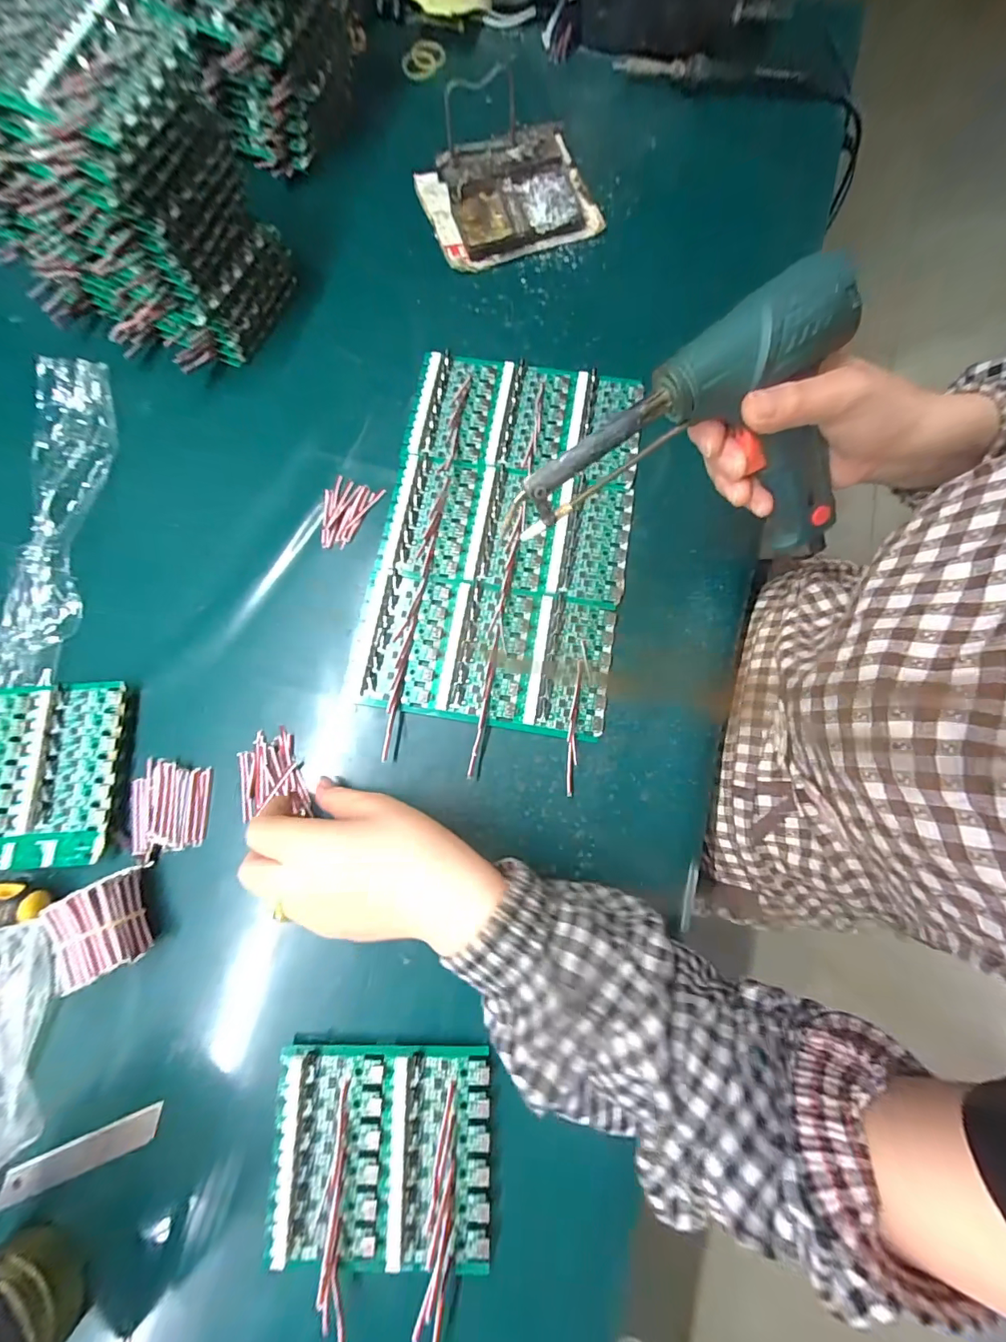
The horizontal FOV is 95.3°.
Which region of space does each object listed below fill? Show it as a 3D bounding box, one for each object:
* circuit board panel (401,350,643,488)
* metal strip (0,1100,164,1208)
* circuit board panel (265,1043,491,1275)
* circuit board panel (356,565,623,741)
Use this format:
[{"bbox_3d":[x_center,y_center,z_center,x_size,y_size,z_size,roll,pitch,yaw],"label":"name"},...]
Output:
[{"bbox_3d":[0.017,-0.214,0.381,0.186,0.008,0.104,9,78,2],"label":"circuit board panel"},{"bbox_3d":[-0.252,0.290,0.275,0.096,0.004,0.019,-21,70,-4],"label":"metal strip"},{"bbox_3d":[-0.069,0.277,0.262,0.122,0.015,0.102,-1,78,0],"label":"circuit board panel"},{"bbox_3d":[-0.013,-0.015,0.338,0.181,0.006,0.102,9,78,2],"label":"circuit board panel"}]

